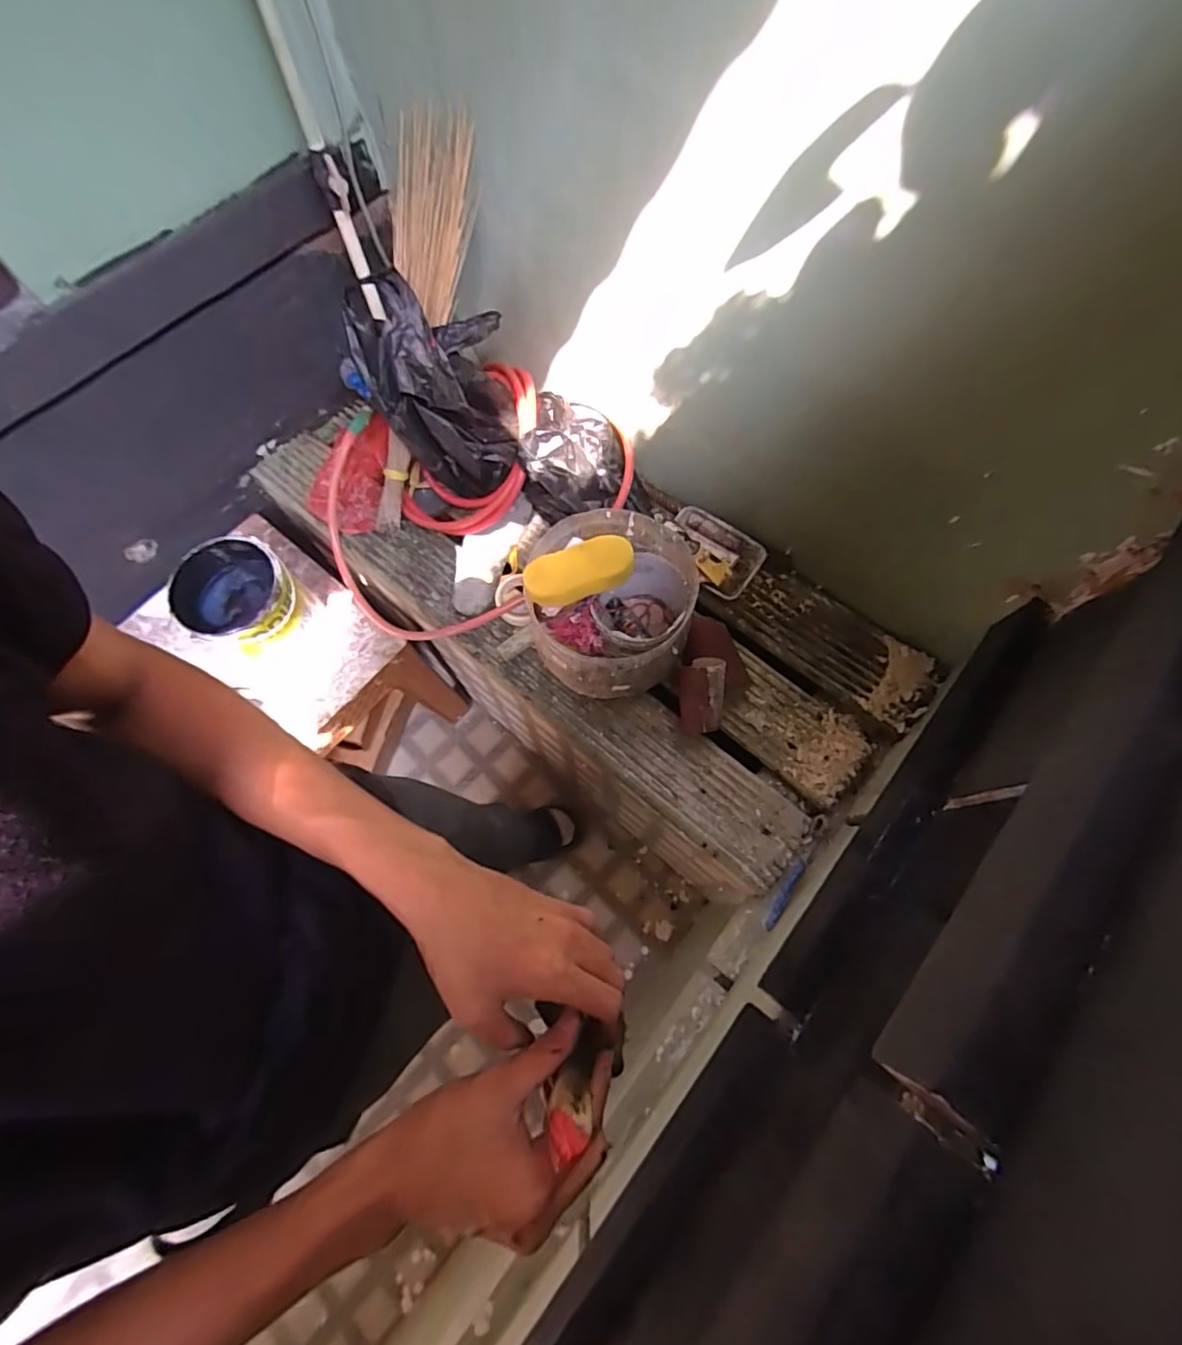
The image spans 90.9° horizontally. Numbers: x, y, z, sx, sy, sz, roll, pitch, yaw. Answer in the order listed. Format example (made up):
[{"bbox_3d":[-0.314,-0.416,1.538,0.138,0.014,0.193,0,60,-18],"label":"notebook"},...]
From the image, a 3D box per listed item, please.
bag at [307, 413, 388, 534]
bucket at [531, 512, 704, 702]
[{"bbox_3d":[-0.453,-0.376,1.067,0.134,0.086,0.215,9,69,3],"label":"bag"},{"bbox_3d":[0.030,-0.095,0.891,0.237,0.164,0.241,0,69,0],"label":"bucket"}]

